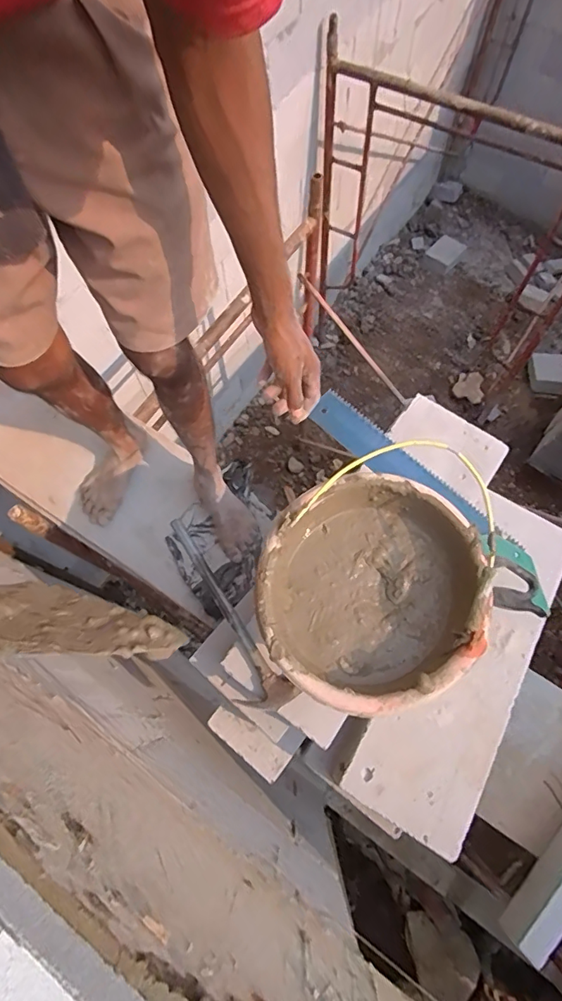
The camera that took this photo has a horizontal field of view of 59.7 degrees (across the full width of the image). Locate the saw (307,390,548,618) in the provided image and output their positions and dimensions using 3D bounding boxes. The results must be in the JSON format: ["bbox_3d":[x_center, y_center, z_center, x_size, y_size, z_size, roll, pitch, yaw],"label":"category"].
[{"bbox_3d":[0.250,-0.009,0.845,0.103,0.032,0.507,-38,73,-12],"label":"saw"}]

